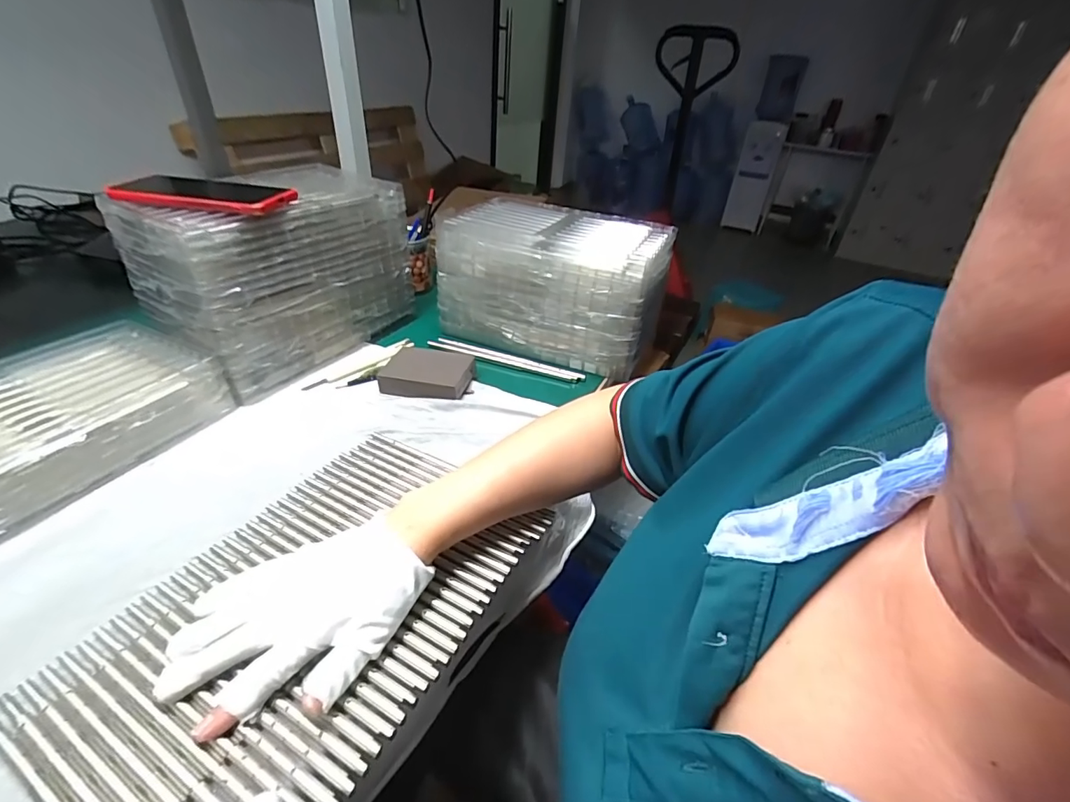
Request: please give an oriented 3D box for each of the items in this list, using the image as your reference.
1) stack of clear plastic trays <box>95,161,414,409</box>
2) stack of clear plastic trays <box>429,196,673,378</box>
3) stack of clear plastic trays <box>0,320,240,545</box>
[{"bbox_3d":[-0.313,-0.163,0.616,0.162,0.197,0.288,23,39,22],"label":"stack of clear plastic trays"},{"bbox_3d":[0.029,-0.168,0.686,0.284,0.157,0.179,18,38,16],"label":"stack of clear plastic trays"},{"bbox_3d":[-0.468,0.021,0.447,0.182,0.061,0.275,21,39,20],"label":"stack of clear plastic trays"}]

